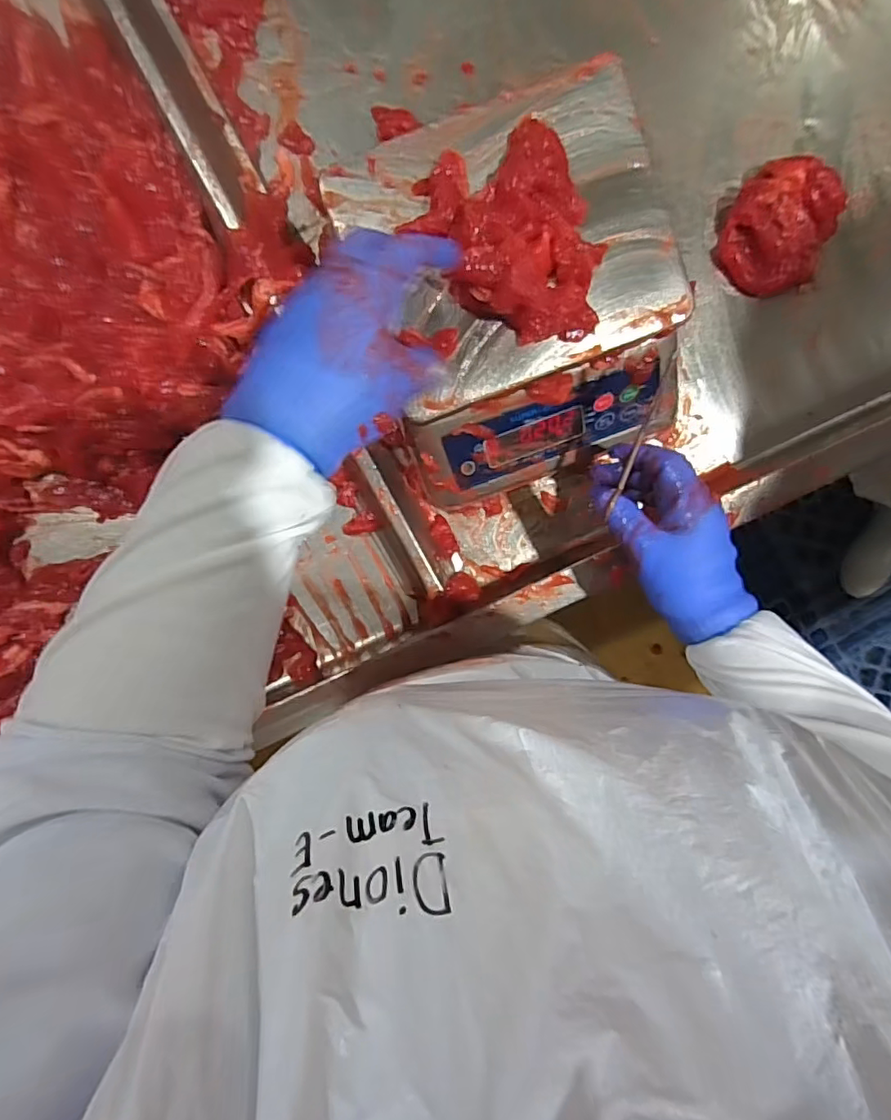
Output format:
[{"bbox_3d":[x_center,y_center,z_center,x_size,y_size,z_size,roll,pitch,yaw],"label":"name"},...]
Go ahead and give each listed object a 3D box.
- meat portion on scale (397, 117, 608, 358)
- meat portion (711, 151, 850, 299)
[{"bbox_3d":[0.040,-0.218,0.373,0.121,0.037,0.138,-15,96,1],"label":"meat portion on scale"},{"bbox_3d":[0.297,-0.291,0.490,0.085,0.045,0.100,18,96,-3],"label":"meat portion"}]

